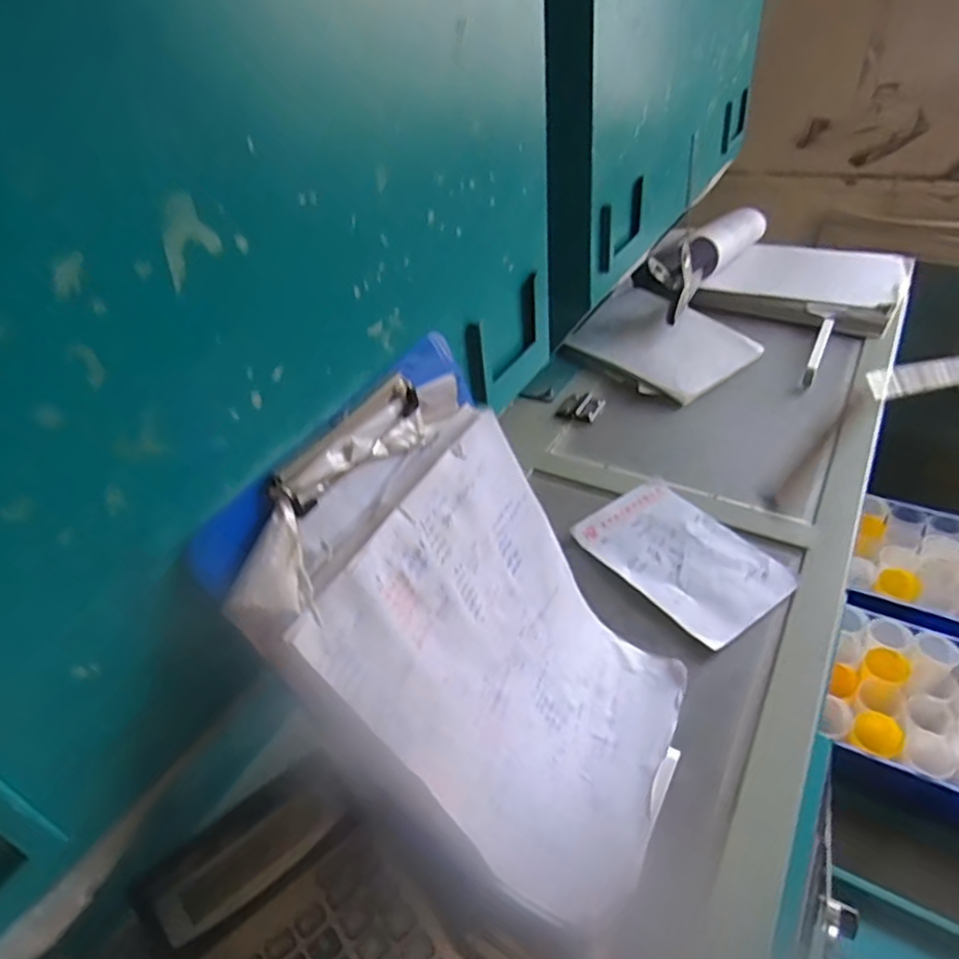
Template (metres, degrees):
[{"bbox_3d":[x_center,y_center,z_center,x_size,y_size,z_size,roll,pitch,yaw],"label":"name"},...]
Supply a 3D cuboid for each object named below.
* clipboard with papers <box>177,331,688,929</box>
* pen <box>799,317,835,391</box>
[{"bbox_3d":[0.013,0.098,0.414,0.047,0.334,0.216,-15,27,42],"label":"clipboard with papers"},{"bbox_3d":[0.460,-0.178,0.884,0.015,0.019,0.170,17,43,25],"label":"pen"}]

